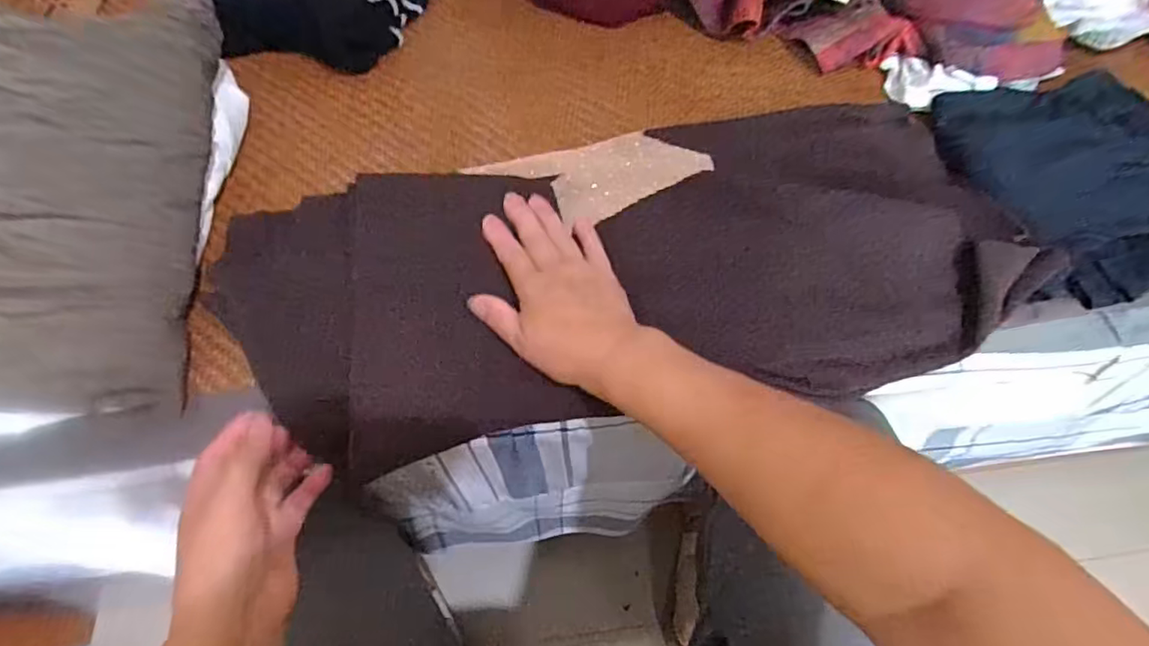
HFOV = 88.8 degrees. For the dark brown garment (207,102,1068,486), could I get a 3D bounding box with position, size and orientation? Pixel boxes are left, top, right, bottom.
[{"bbox_3d":[0.040,-0.053,0.454,0.583,0.040,0.249,-9,64,-4],"label":"dark brown garment"}]

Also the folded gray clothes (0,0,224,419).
[{"bbox_3d":[-0.356,-0.091,0.402,0.162,0.104,0.294,0,63,-1],"label":"folded gray clothes"}]

